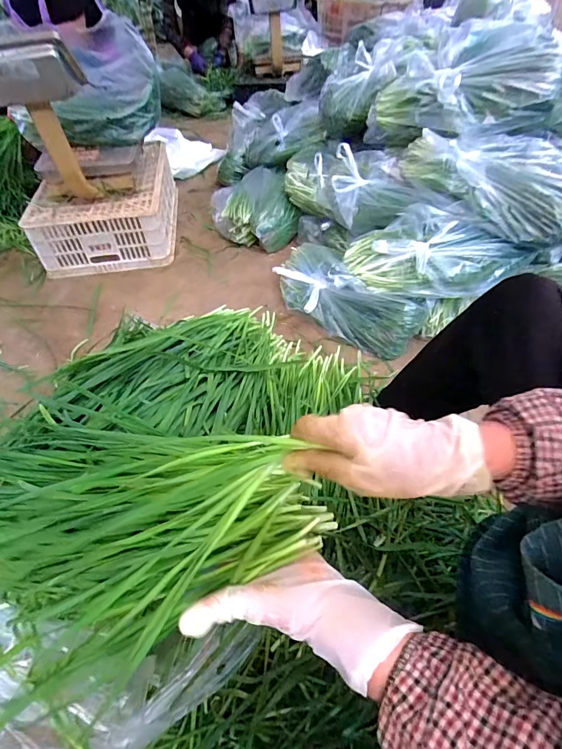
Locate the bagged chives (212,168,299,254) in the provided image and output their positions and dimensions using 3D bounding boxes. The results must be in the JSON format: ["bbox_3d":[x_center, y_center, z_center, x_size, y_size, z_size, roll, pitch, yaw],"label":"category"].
[{"bbox_3d":[-0.095,-0.595,1.388,0.282,0.137,0.364,-14,50,-9],"label":"bagged chives"}]

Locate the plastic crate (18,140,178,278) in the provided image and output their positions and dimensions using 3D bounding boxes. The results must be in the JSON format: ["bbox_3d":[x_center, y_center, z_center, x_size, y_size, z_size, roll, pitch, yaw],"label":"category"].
[{"bbox_3d":[-0.598,-0.602,1.361,0.391,0.224,0.521,-7,50,-3],"label":"plastic crate"}]

